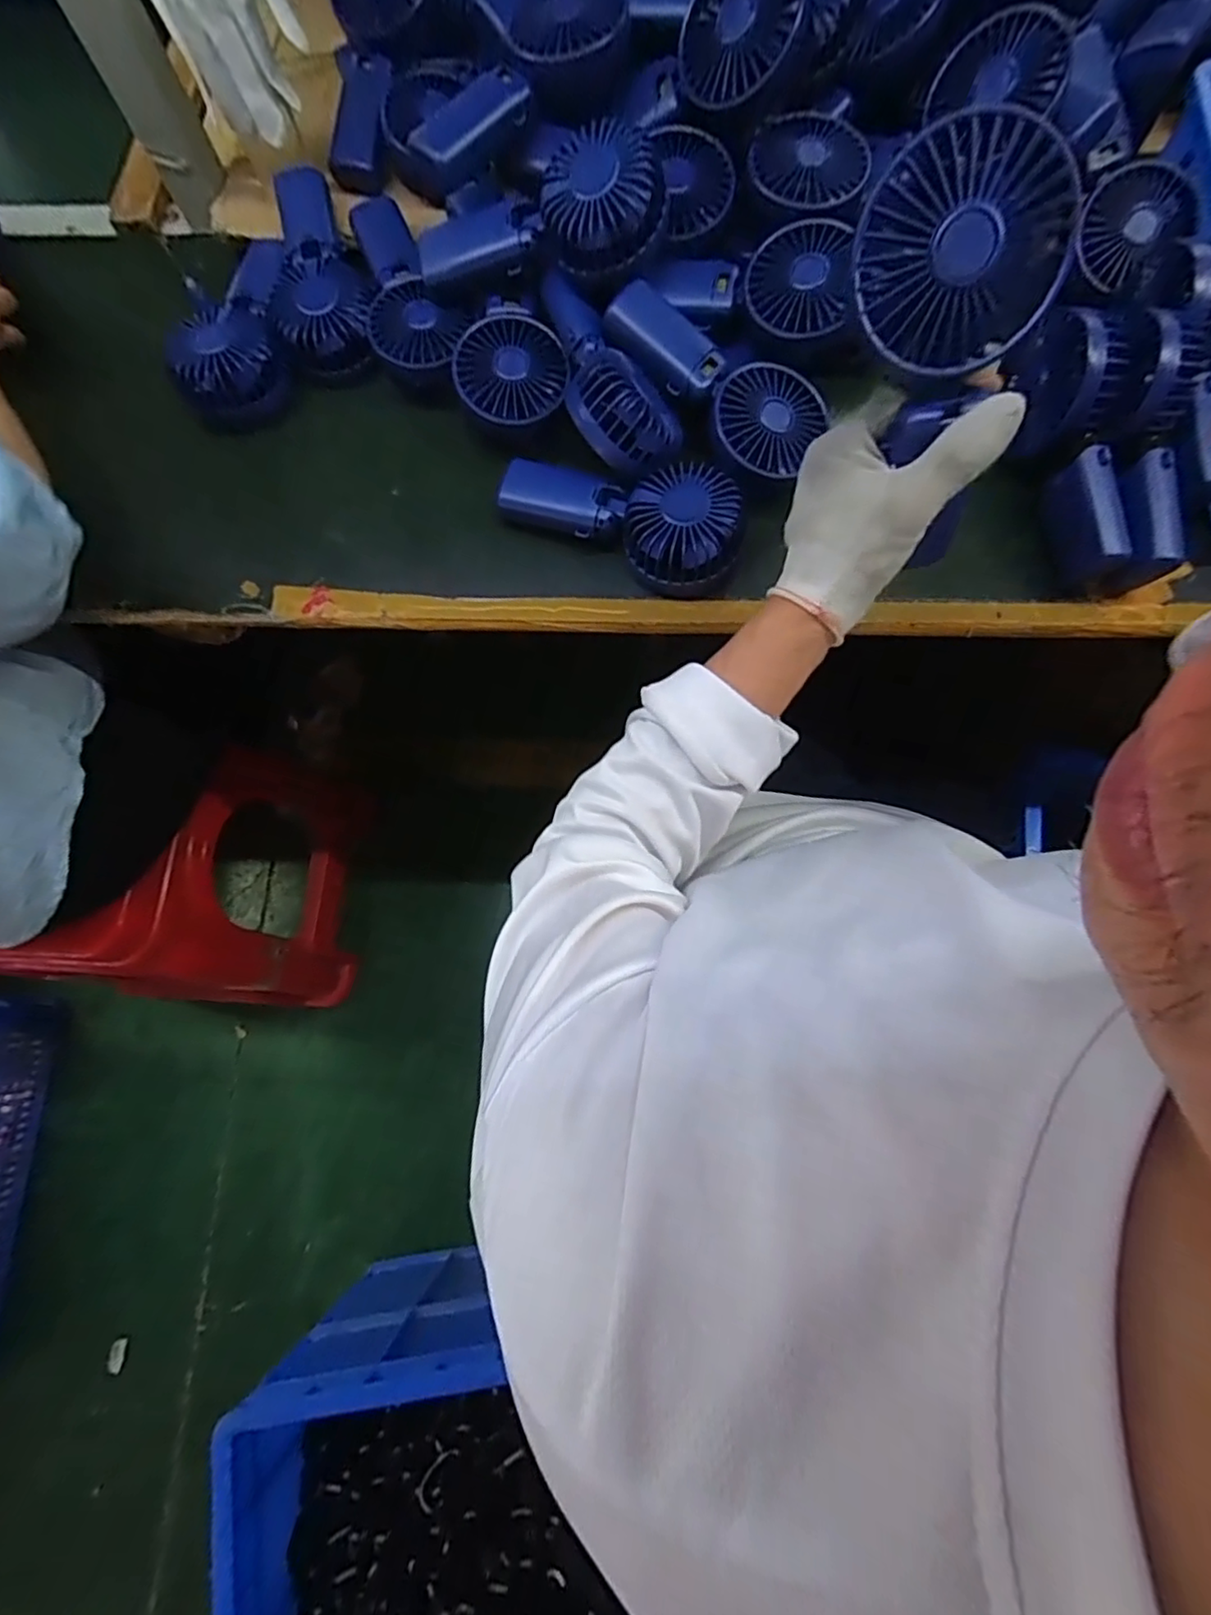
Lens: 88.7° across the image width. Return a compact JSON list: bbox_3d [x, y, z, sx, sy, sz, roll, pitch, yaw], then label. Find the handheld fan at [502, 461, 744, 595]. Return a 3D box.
[{"bbox_3d":[0.013,-0.225,0.454,0.175,0.038,0.078,27,77,8],"label":"handheld fan"}]

